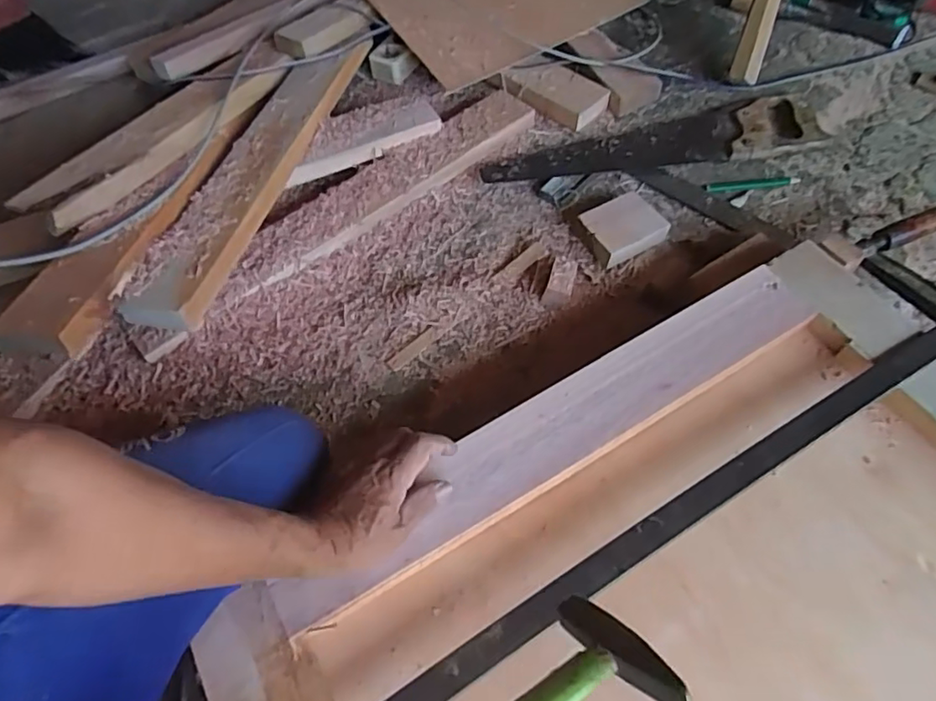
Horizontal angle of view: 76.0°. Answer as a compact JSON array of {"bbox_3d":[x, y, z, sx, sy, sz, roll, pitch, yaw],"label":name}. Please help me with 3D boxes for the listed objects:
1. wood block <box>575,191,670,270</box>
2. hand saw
[{"bbox_3d":[0.201,-0.161,0.793,0.095,0.034,0.080,-23,58,-14],"label":"wood block"},{"bbox_3d":[0.276,-0.297,0.885,0.506,0.029,0.105,-12,56,-7],"label":"hand saw"}]

